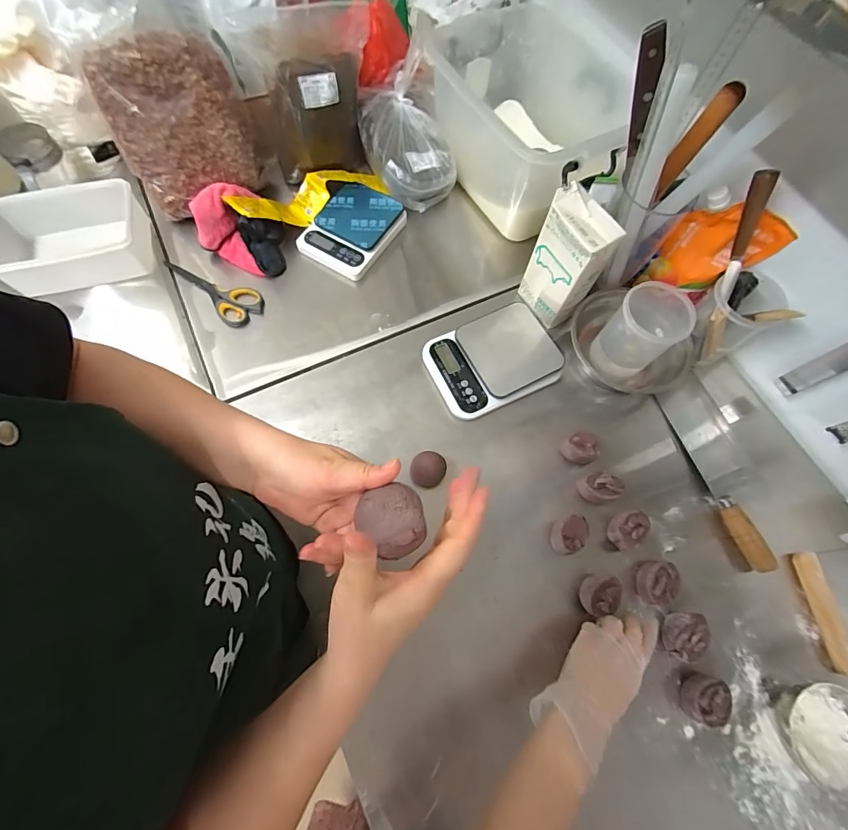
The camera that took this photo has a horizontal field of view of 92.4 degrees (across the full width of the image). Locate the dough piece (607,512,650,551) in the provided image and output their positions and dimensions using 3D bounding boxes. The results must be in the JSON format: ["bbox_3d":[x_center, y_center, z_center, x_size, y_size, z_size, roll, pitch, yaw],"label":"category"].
[{"bbox_3d":[0.283,0.162,0.570,0.052,0.047,0.046,-12,69,-8],"label":"dough piece"}]

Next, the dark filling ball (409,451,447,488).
[{"bbox_3d":[0.005,0.080,0.595,0.050,0.044,0.045,0,68,-3],"label":"dark filling ball"}]

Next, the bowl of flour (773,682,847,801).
[{"bbox_3d":[0.479,0.380,0.479,0.088,0.065,0.108,3,68,-2],"label":"bowl of flour"}]

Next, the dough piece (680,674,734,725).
[{"bbox_3d":[0.342,0.347,0.498,0.035,0.049,0.052,21,69,5],"label":"dough piece"}]

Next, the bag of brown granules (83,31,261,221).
[{"bbox_3d":[-0.393,-0.471,0.668,0.208,0.219,0.047,-24,44,-8],"label":"bag of brown granules"}]

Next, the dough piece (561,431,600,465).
[{"bbox_3d":[0.232,0.053,0.613,0.049,0.055,0.038,-1,68,-3],"label":"dough piece"}]

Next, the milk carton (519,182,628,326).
[{"bbox_3d":[0.215,-0.229,0.620,0.063,0.190,0.100,-22,71,-11],"label":"milk carton"}]

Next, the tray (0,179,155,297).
[{"bbox_3d":[-0.595,-0.291,0.688,0.228,0.083,0.160,-14,70,-8],"label":"tray"}]

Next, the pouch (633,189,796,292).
[{"bbox_3d":[0.428,-0.239,0.612,0.126,0.174,0.031,35,71,10],"label":"pouch"}]

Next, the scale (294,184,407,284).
[{"bbox_3d":[-0.134,-0.346,0.750,0.149,0.038,0.172,31,70,9],"label":"scale"}]

